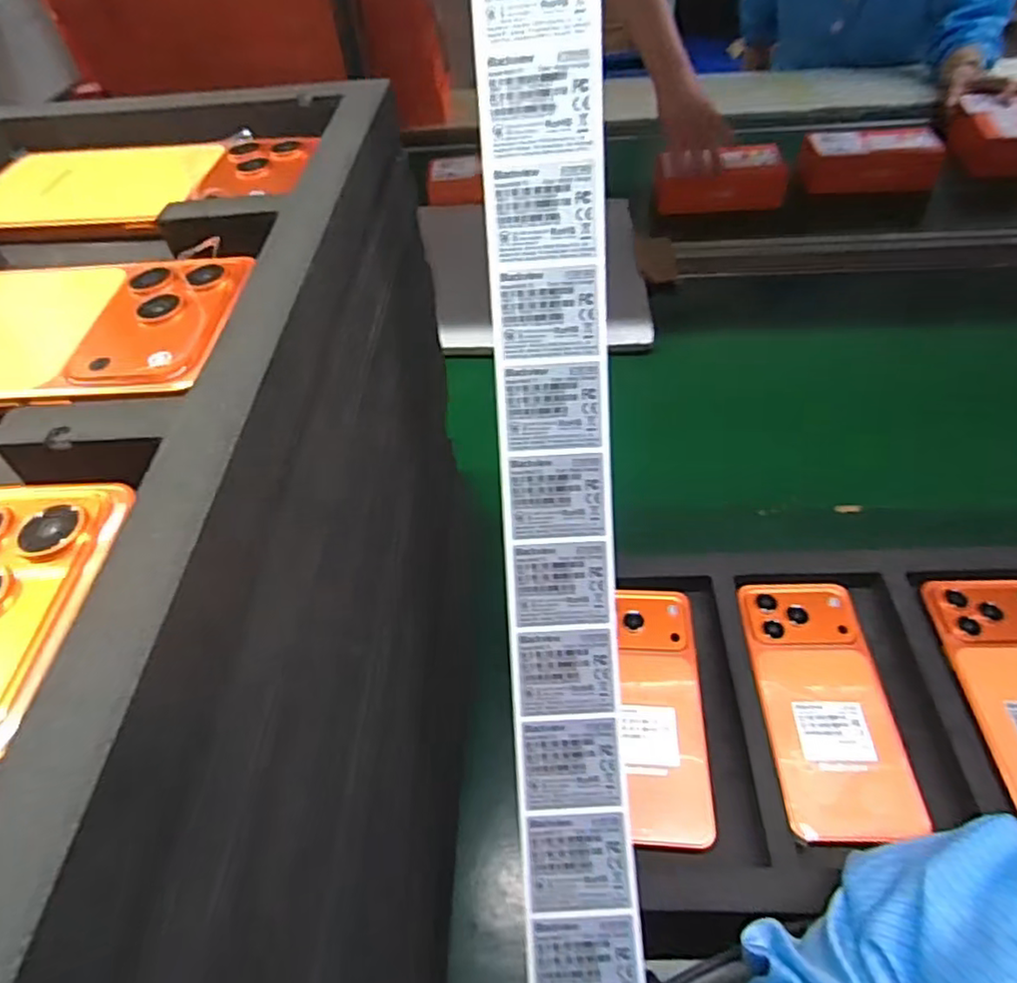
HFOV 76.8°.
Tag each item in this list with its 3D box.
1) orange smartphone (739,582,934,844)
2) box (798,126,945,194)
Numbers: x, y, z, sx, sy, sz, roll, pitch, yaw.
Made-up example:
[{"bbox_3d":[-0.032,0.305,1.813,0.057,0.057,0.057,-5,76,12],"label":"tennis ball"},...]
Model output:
[{"bbox_3d":[0.200,0.131,0.408,0.075,0.010,0.163,-3,49,4],"label":"orange smartphone"},{"bbox_3d":[0.571,-0.529,1.024,0.207,0.064,0.112,5,49,10],"label":"box"}]

